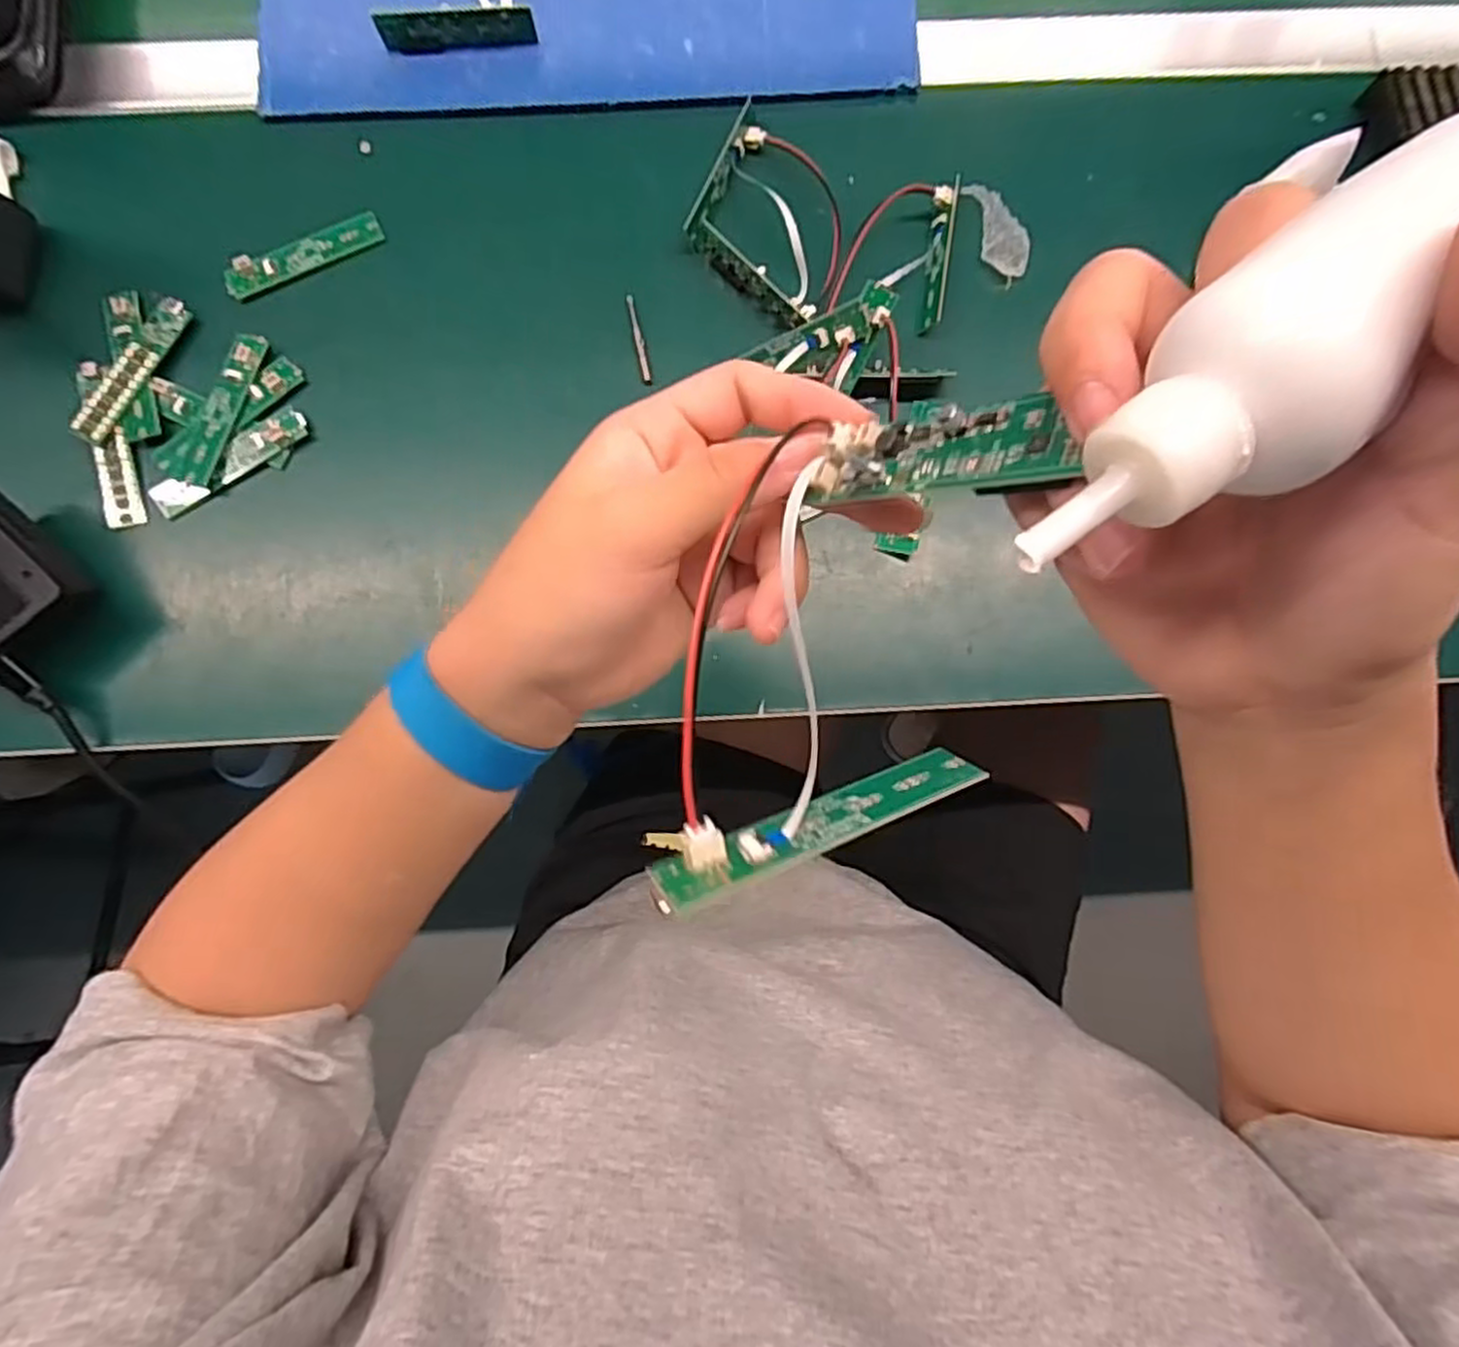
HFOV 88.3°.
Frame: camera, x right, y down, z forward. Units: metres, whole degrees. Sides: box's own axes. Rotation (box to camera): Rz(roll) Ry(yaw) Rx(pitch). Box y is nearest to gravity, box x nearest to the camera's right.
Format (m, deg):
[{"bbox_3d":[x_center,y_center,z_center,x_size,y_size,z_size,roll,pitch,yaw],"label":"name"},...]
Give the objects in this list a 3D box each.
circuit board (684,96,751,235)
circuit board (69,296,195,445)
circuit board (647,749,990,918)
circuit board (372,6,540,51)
[{"bbox_3d":[-0.004,-0.268,0.402,0.008,0.014,0.080,25,84,2],"label":"circuit board"},{"bbox_3d":[-0.307,-0.157,0.386,0.018,0.011,0.085,29,84,2],"label":"circuit board"},{"bbox_3d":[0.022,0.032,0.173,0.084,0.017,0.009,-17,119,-22],"label":"circuit board"},{"bbox_3d":[-0.145,-0.345,0.404,0.081,0.020,0.009,-4,84,-1],"label":"circuit board"}]

